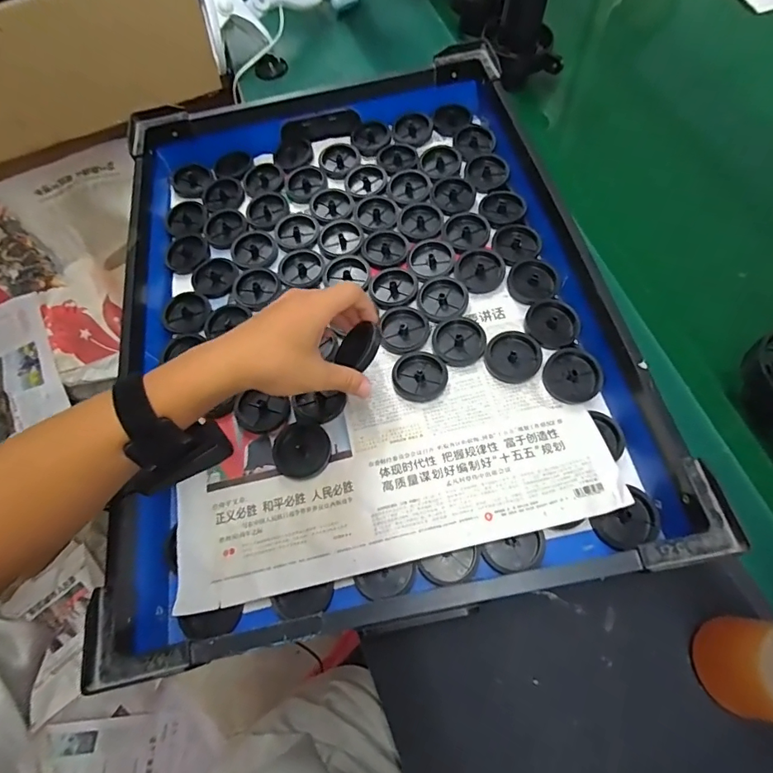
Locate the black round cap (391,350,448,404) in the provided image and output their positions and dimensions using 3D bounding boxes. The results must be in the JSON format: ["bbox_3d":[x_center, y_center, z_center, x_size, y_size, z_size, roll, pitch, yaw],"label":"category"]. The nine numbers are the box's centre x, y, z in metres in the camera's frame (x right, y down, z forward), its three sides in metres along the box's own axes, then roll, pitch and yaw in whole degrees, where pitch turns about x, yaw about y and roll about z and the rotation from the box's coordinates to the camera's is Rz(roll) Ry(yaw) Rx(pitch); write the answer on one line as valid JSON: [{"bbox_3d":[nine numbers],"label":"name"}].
[{"bbox_3d":[0.032,-0.010,0.451,0.052,0.013,0.046,19,68,13],"label":"black round cap"}]

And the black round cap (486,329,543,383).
[{"bbox_3d":[0.124,-0.030,0.454,0.046,0.015,0.052,-42,68,-14],"label":"black round cap"}]

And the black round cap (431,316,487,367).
[{"bbox_3d":[0.073,-0.045,0.466,0.053,0.014,0.047,9,66,9],"label":"black round cap"}]

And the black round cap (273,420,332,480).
[{"bbox_3d":[-0.078,0.058,0.434,0.052,0.005,0.053,-2,65,4],"label":"black round cap"}]

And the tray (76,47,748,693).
[{"bbox_3d":[-0.031,-0.094,0.479,0.443,0.088,0.604,-10,64,-2],"label":"tray"}]

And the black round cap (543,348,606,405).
[{"bbox_3d":[0.177,-0.010,0.442,0.051,0.009,0.049,20,94,13],"label":"black round cap"}]

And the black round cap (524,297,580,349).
[{"bbox_3d":[0.166,-0.062,0.463,0.052,0.016,0.045,18,68,13],"label":"black round cap"}]

